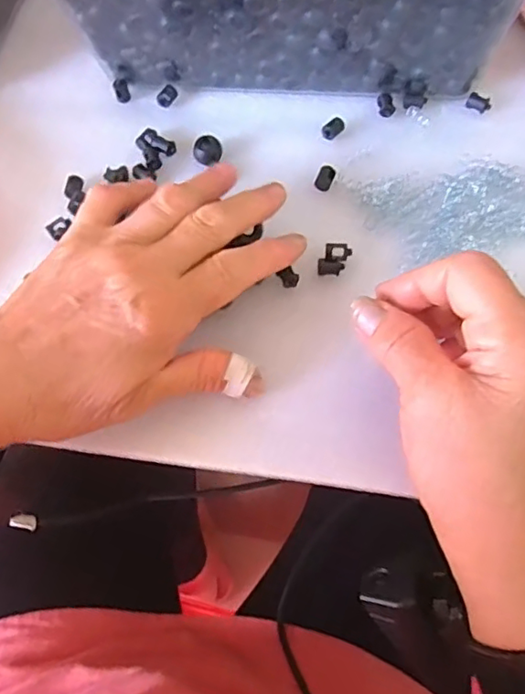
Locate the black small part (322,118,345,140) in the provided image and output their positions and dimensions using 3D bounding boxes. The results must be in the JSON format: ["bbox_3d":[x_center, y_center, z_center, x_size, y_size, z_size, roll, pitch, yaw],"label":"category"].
[{"bbox_3d":[0.044,-0.137,0.361,0.014,0.007,0.009,-40,69,-14],"label":"black small part"}]

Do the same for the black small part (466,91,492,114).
[{"bbox_3d":[0.137,-0.155,0.365,0.015,0.006,0.010,27,69,15],"label":"black small part"}]

